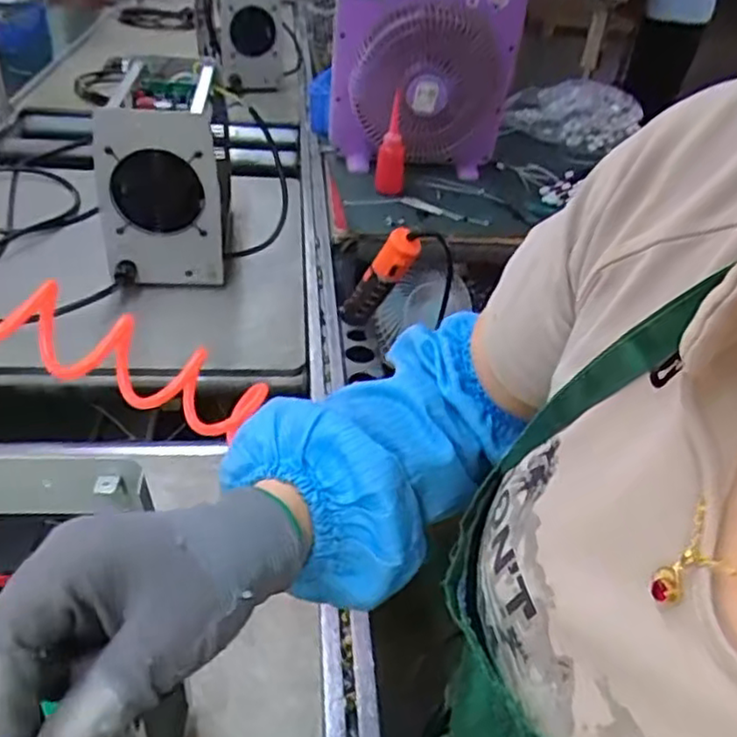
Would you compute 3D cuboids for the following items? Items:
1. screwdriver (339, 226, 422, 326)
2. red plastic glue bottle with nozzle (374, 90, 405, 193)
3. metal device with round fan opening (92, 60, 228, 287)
[{"bbox_3d":[0.009,-0.113,0.903,0.036,0.205,0.045,-20,74,-32],"label":"screwdriver"},{"bbox_3d":[0.041,-0.372,1.166,0.051,0.149,0.065,6,36,1],"label":"red plastic glue bottle with nozzle"},{"bbox_3d":[-0.290,-0.261,0.947,0.146,0.235,0.208,-7,38,-17],"label":"metal device with round fan opening"}]

